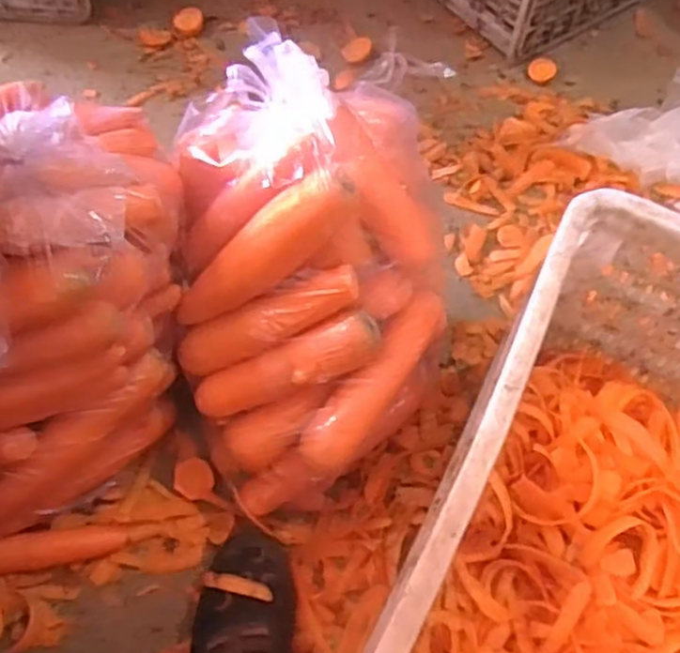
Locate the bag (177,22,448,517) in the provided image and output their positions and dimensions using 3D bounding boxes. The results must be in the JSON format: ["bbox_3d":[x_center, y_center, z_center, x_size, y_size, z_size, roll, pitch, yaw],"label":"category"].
[{"bbox_3d":[-0.031,-0.048,0.653,0.237,0.246,0.321,-16,64,-11],"label":"bag"}]

